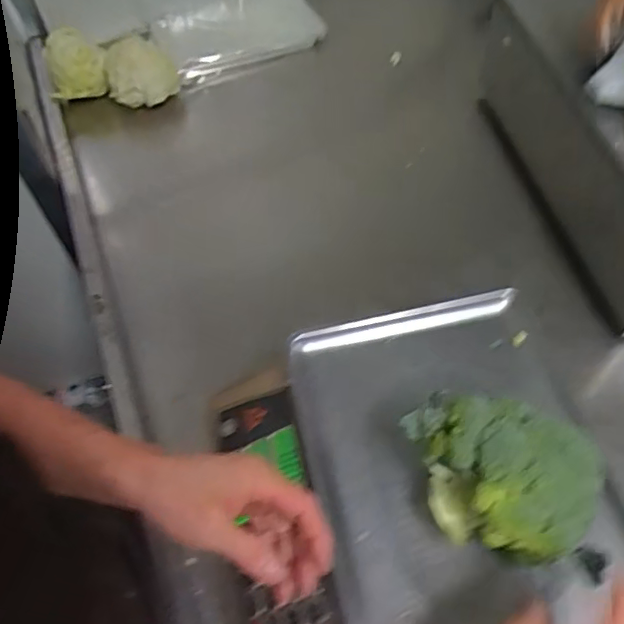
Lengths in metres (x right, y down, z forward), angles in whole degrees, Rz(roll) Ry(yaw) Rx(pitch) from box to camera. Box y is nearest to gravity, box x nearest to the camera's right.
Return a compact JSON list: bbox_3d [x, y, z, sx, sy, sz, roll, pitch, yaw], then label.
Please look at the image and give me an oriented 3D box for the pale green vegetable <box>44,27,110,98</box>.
[{"bbox_3d":[-0.427,-0.442,1.059,0.107,0.068,0.131,-20,57,-10],"label":"pale green vegetable"}]

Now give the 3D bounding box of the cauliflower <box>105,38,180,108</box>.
[{"bbox_3d":[-0.295,-0.412,1.015,0.115,0.081,0.087,-16,56,-7],"label":"cauliflower"}]

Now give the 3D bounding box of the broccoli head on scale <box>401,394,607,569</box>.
[{"bbox_3d":[0.134,0.123,0.444,0.140,0.105,0.094,27,62,21],"label":"broccoli head on scale"}]

